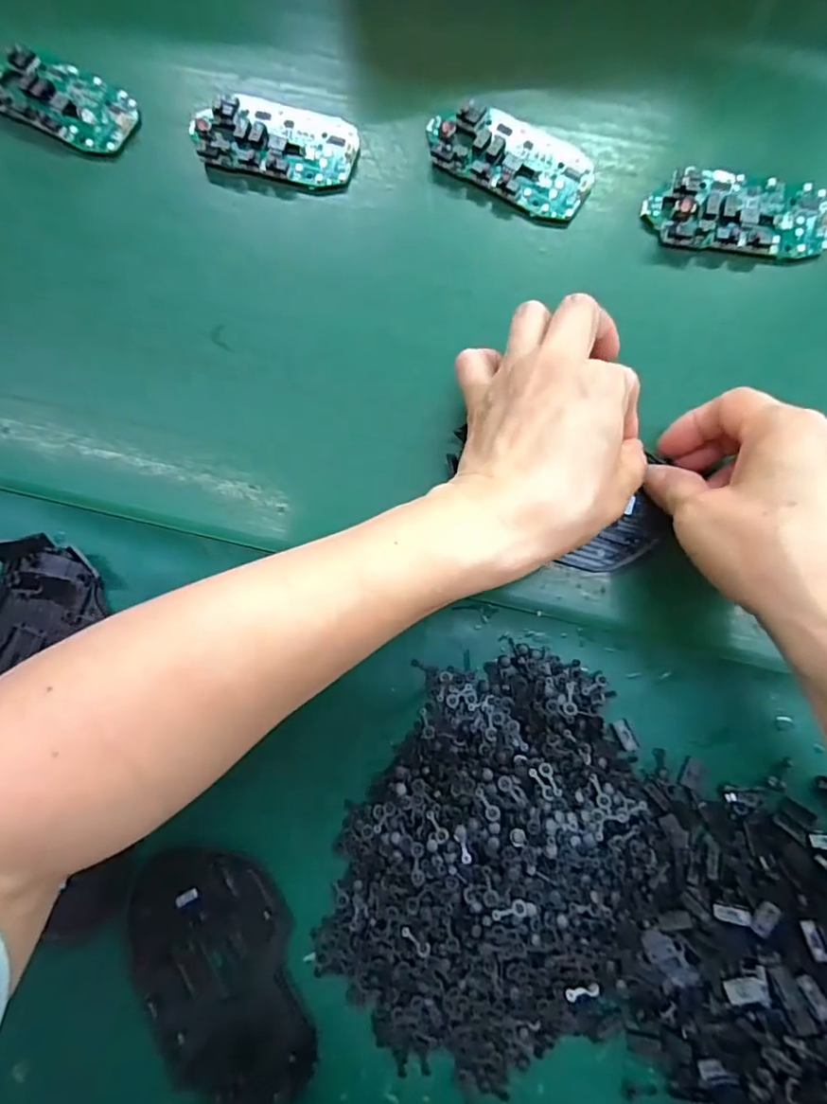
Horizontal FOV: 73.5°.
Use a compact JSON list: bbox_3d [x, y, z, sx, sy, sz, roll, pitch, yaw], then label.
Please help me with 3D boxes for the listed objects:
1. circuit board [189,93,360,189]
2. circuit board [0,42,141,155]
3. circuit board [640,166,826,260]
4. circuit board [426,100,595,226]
[{"bbox_3d":[-0.078,-0.240,0.321,0.090,0.013,0.049,11,82,4],"label":"circuit board"},{"bbox_3d":[-0.208,-0.268,0.328,0.086,0.014,0.046,25,83,6],"label":"circuit board"},{"bbox_3d":[0.178,-0.187,0.301,0.096,0.016,0.045,8,82,3],"label":"circuit board"},{"bbox_3d":[0.054,-0.224,0.315,0.096,0.010,0.049,27,83,6],"label":"circuit board"}]

